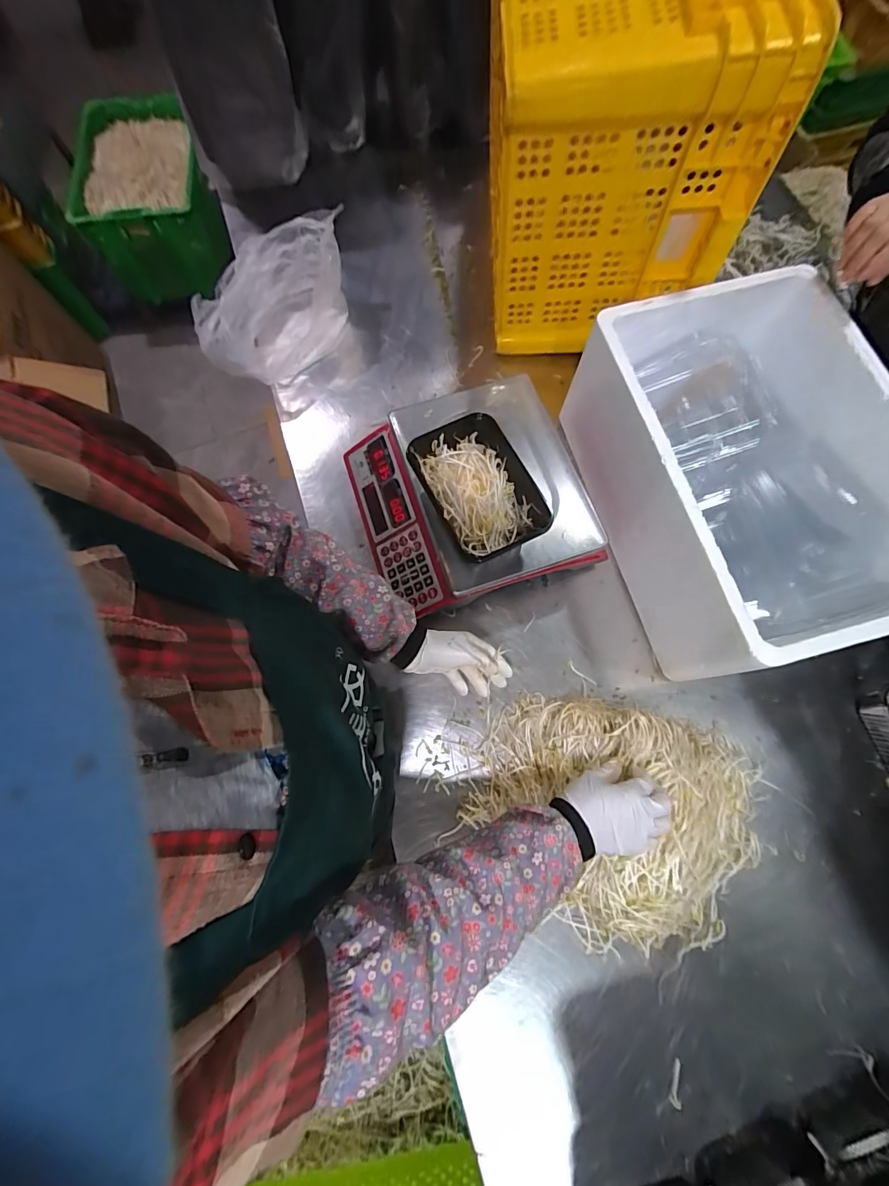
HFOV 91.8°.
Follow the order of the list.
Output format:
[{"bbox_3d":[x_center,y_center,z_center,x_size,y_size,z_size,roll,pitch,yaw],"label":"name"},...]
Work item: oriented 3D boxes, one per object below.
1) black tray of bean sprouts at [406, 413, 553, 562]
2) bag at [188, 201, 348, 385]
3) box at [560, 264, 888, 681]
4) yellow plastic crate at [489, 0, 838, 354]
[{"bbox_3d":[0.042,-0.131,0.549,0.124,0.053,0.179,-25,74,-6],"label":"black tray of bean sprouts"},{"bbox_3d":[-0.287,-0.486,0.749,0.223,0.128,0.267,-2,73,1],"label":"bag"},{"bbox_3d":[0.399,-0.168,0.586,0.336,0.165,0.489,-18,74,-4],"label":"box"},{"bbox_3d":[0.233,-0.720,0.664,0.340,0.377,0.524,4,73,2],"label":"yellow plastic crate"}]

